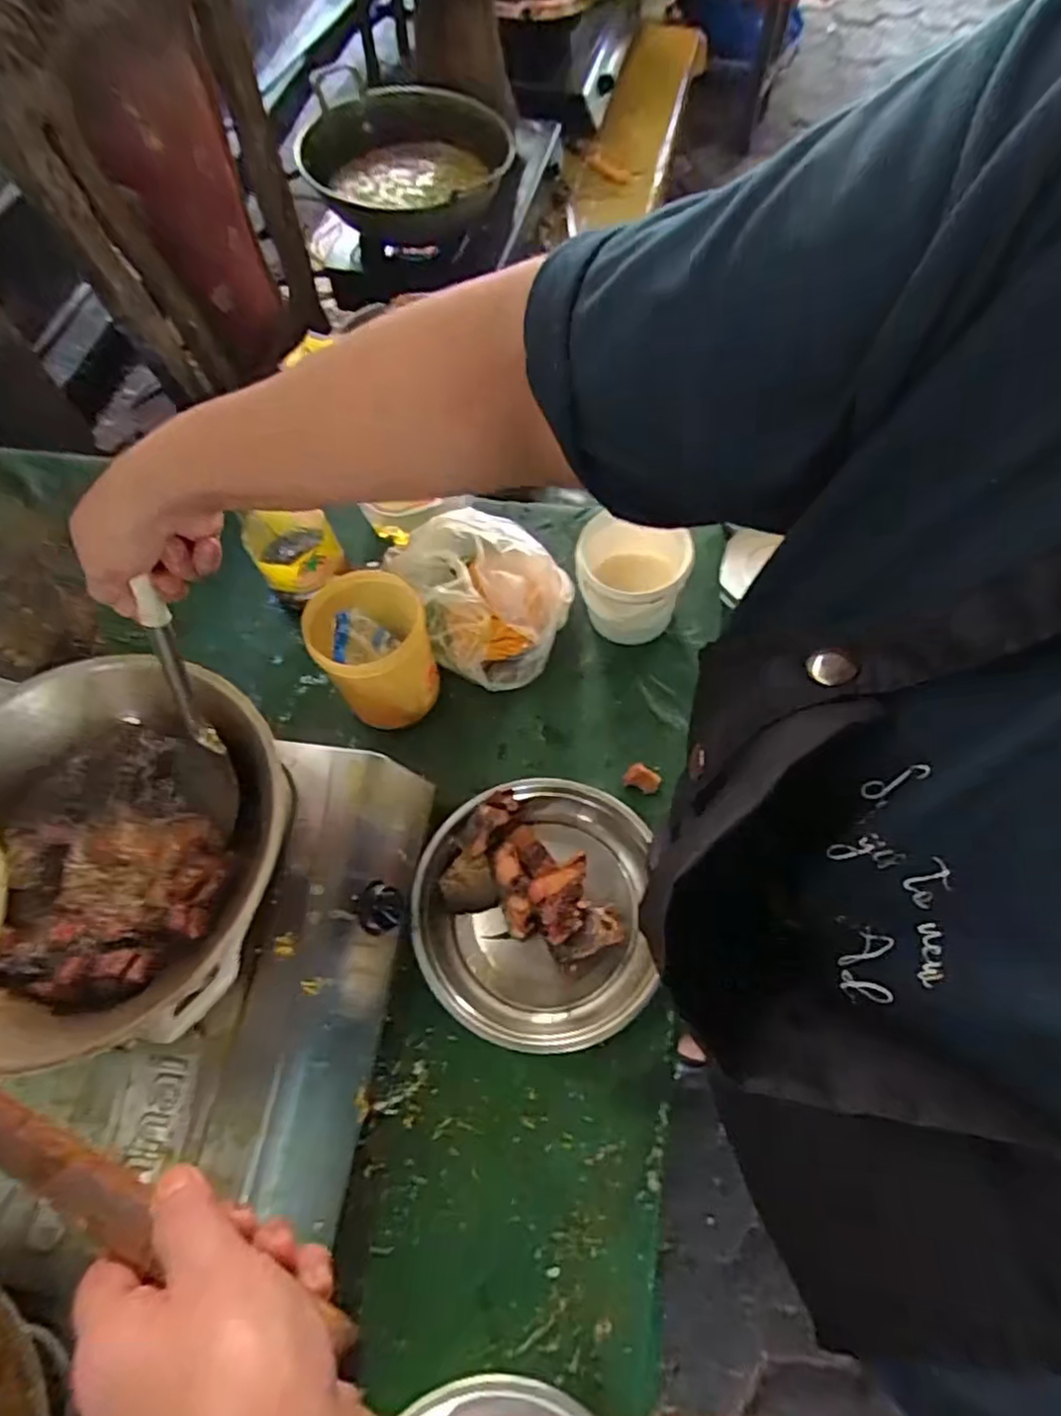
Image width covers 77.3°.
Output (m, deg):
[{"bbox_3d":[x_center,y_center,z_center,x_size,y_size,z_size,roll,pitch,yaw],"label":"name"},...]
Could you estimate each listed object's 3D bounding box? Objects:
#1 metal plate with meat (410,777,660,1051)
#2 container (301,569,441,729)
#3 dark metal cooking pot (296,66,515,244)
[{"bbox_3d":[0.002,0.196,0.664,0.229,0.052,0.246,0,65,0],"label":"metal plate with meat"},{"bbox_3d":[-0.171,-0.061,0.747,0.114,0.153,0.115,-11,65,-5],"label":"container"},{"bbox_3d":[-0.240,-1.097,1.340,0.423,0.144,0.368,-8,65,-4],"label":"dark metal cooking pot"}]

